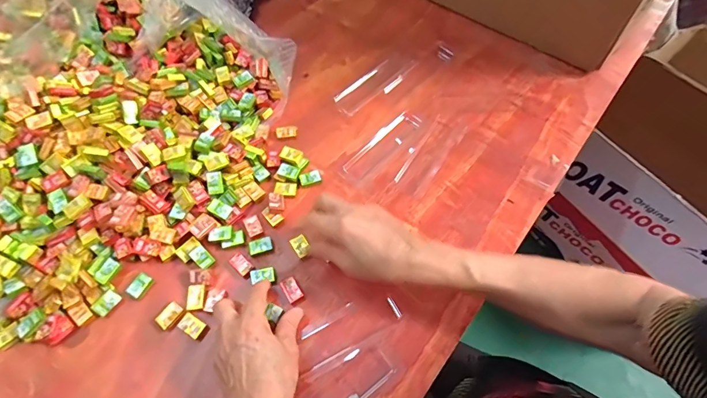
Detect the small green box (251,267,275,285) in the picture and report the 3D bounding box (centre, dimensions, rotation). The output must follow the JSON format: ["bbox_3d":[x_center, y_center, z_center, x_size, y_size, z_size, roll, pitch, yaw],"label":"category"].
[{"bbox_3d":[-0.098,0.082,0.429,0.024,0.004,0.016,-12,61,-6],"label":"small green box"}]

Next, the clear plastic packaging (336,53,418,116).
[{"bbox_3d":[0.032,-0.162,0.556,0.130,0.012,0.044,-39,67,-19],"label":"clear plastic packaging"}]

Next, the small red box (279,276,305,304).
[{"bbox_3d":[-0.066,0.095,0.422,0.017,0.004,0.026,-29,64,-15],"label":"small red box"}]

